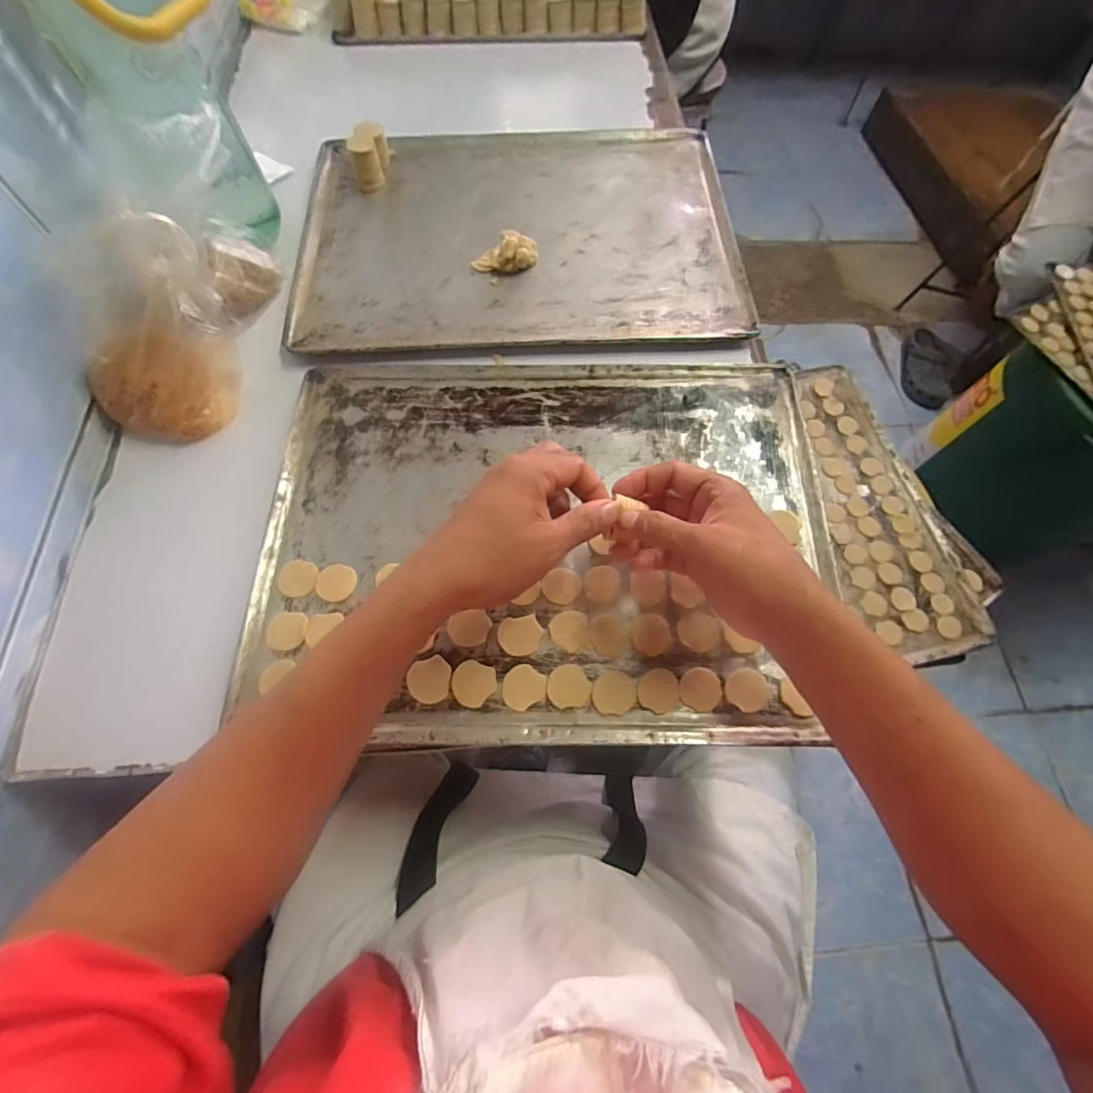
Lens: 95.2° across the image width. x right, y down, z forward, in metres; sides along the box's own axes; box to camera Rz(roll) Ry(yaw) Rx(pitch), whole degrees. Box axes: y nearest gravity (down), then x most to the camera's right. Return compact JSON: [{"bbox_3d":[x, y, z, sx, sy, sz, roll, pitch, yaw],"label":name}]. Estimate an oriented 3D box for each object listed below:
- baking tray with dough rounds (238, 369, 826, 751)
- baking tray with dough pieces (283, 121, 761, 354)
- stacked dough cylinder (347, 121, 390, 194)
[{"bbox_3d":[0.000,-0.014,0.406,0.441,0.028,0.326,1,66,-3],"label":"baking tray with dough rounds"},{"bbox_3d":[-0.029,-0.344,0.539,0.452,0.023,0.333,-2,66,-4],"label":"baking tray with dough pieces"},{"bbox_3d":[-0.200,-0.441,0.564,0.030,0.037,0.062,5,66,-1],"label":"stacked dough cylinder"}]

